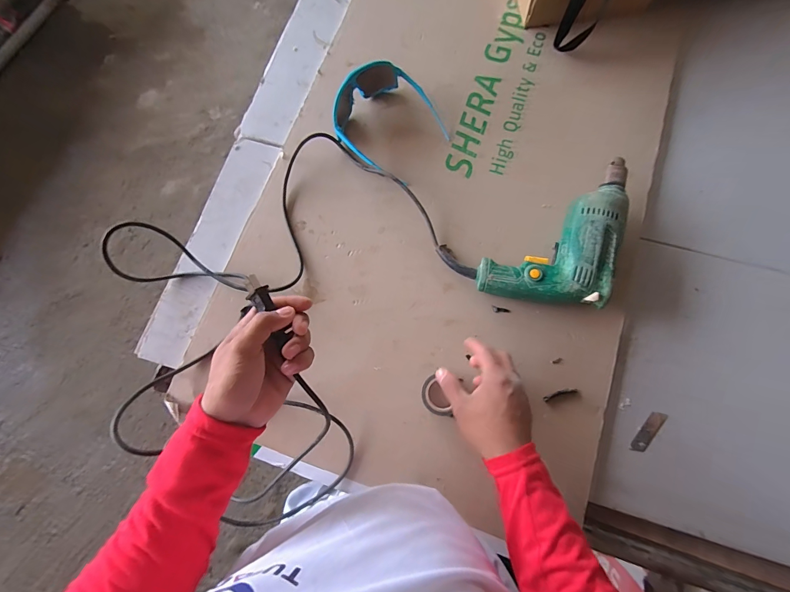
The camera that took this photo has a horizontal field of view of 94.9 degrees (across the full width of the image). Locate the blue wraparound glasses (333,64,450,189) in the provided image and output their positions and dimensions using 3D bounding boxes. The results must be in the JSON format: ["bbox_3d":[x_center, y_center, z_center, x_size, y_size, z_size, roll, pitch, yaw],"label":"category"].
[{"bbox_3d":[-0.006,-0.267,0.544,0.159,0.060,0.147,35,80,8],"label":"blue wraparound glasses"}]

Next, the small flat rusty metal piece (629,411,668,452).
[{"bbox_3d":[0.331,0.178,0.474,0.020,0.005,0.062,38,84,9],"label":"small flat rusty metal piece"}]

